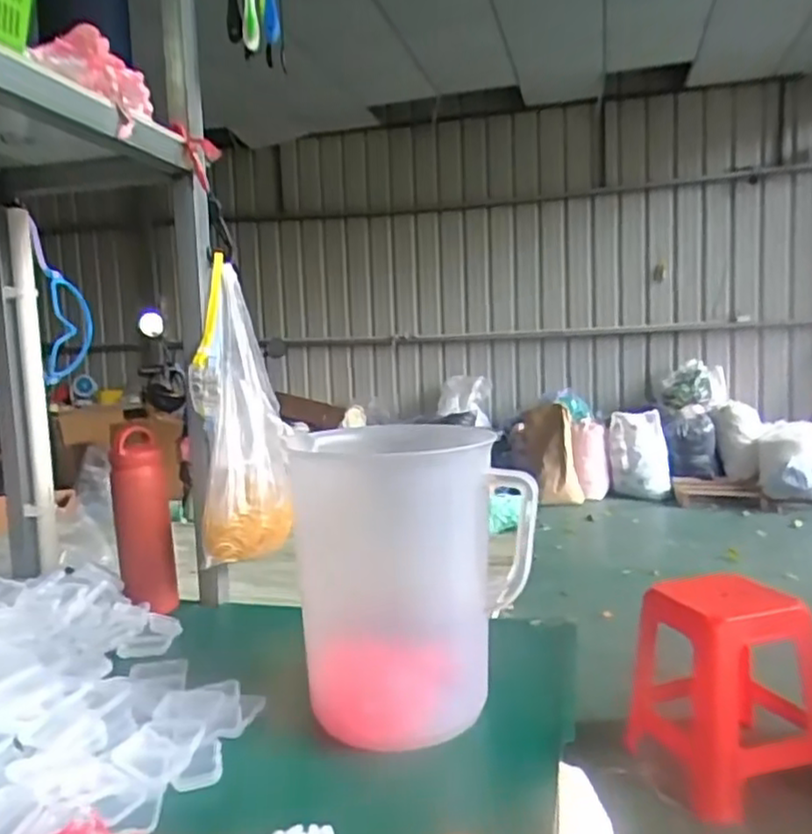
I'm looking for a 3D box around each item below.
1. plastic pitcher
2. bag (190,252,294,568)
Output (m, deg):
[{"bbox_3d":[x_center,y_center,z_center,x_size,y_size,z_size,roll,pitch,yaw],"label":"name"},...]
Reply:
[{"bbox_3d":[0.000,0.153,0.656,0.193,0.268,0.172,-3,5,-7],"label":"plastic pitcher"},{"bbox_3d":[-0.214,-0.008,0.900,0.115,0.343,0.145,-4,6,-19],"label":"bag"}]

